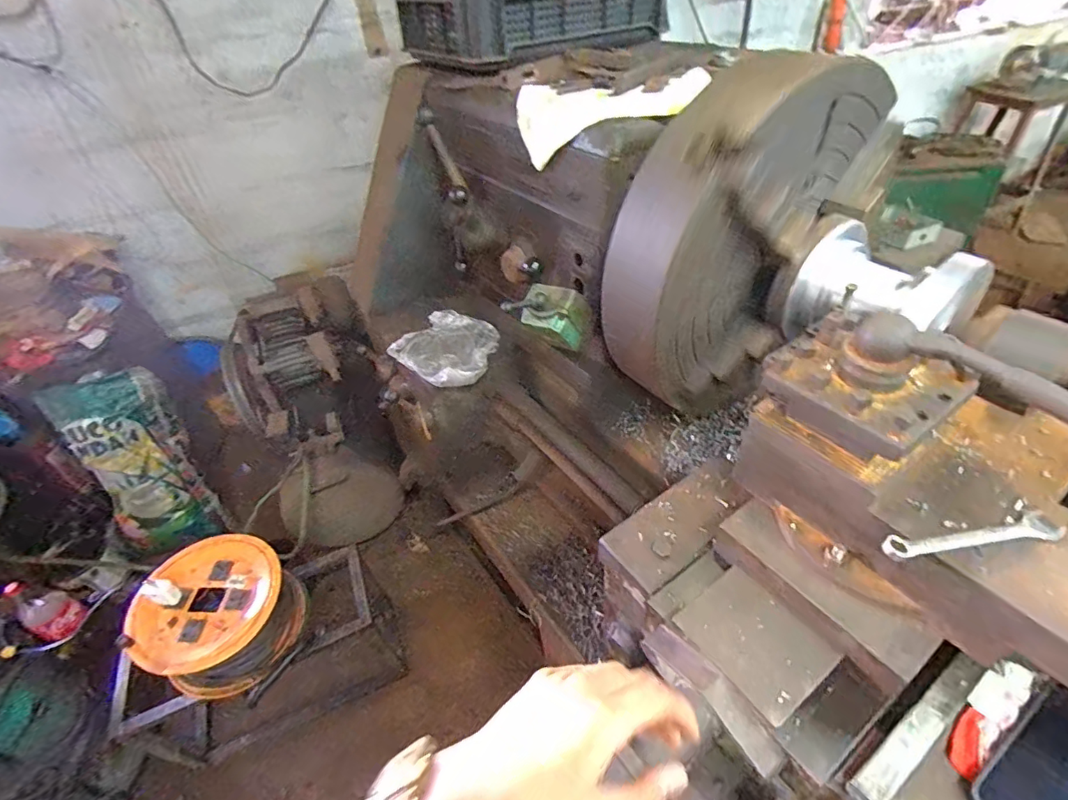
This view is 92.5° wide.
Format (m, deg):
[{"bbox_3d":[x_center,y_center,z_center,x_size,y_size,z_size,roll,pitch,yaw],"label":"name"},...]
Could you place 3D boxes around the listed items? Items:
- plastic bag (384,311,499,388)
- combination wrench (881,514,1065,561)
[{"bbox_3d":[-0.183,-0.122,1.136,0.220,0.042,0.214,26,52,30],"label":"plastic bag"},{"bbox_3d":[0.388,0.123,0.453,0.153,0.010,0.026,-9,43,-3],"label":"combination wrench"}]

